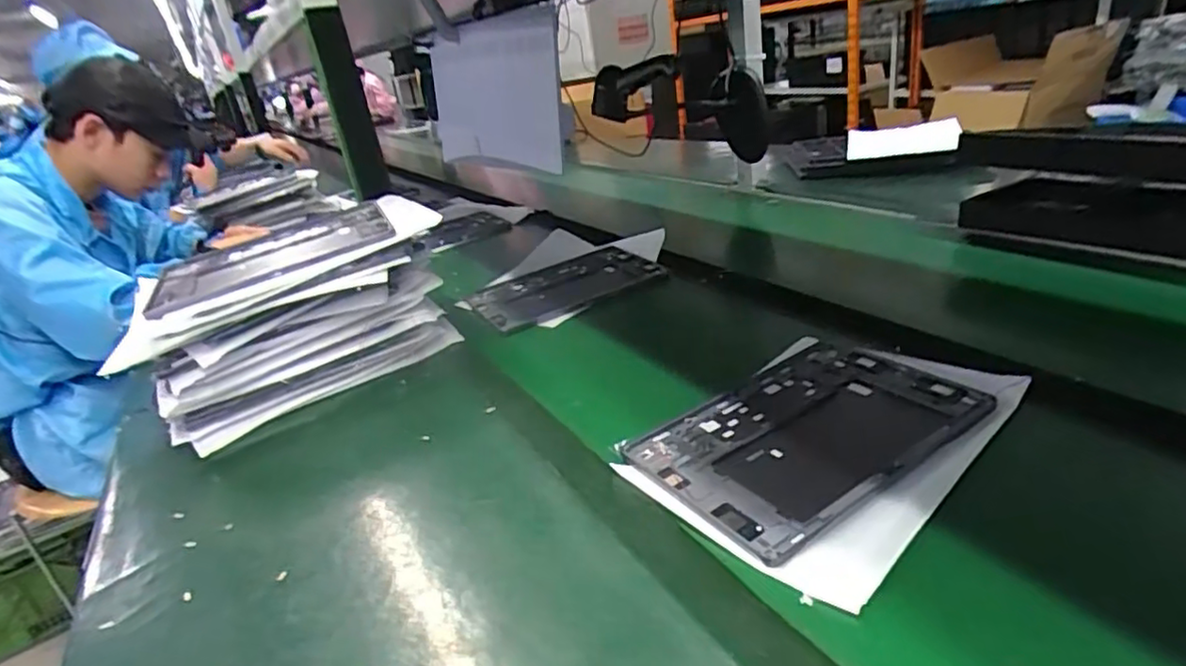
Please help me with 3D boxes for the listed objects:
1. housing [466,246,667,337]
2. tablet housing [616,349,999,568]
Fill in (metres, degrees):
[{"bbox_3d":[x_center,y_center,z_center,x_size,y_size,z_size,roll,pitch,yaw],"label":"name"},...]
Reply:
[{"bbox_3d":[-0.037,-0.066,0.916,0.251,0.019,0.182,-19,28,-22],"label":"housing"},{"bbox_3d":[0.173,0.077,0.521,0.259,0.012,0.168,-21,29,-27],"label":"tablet housing"}]

